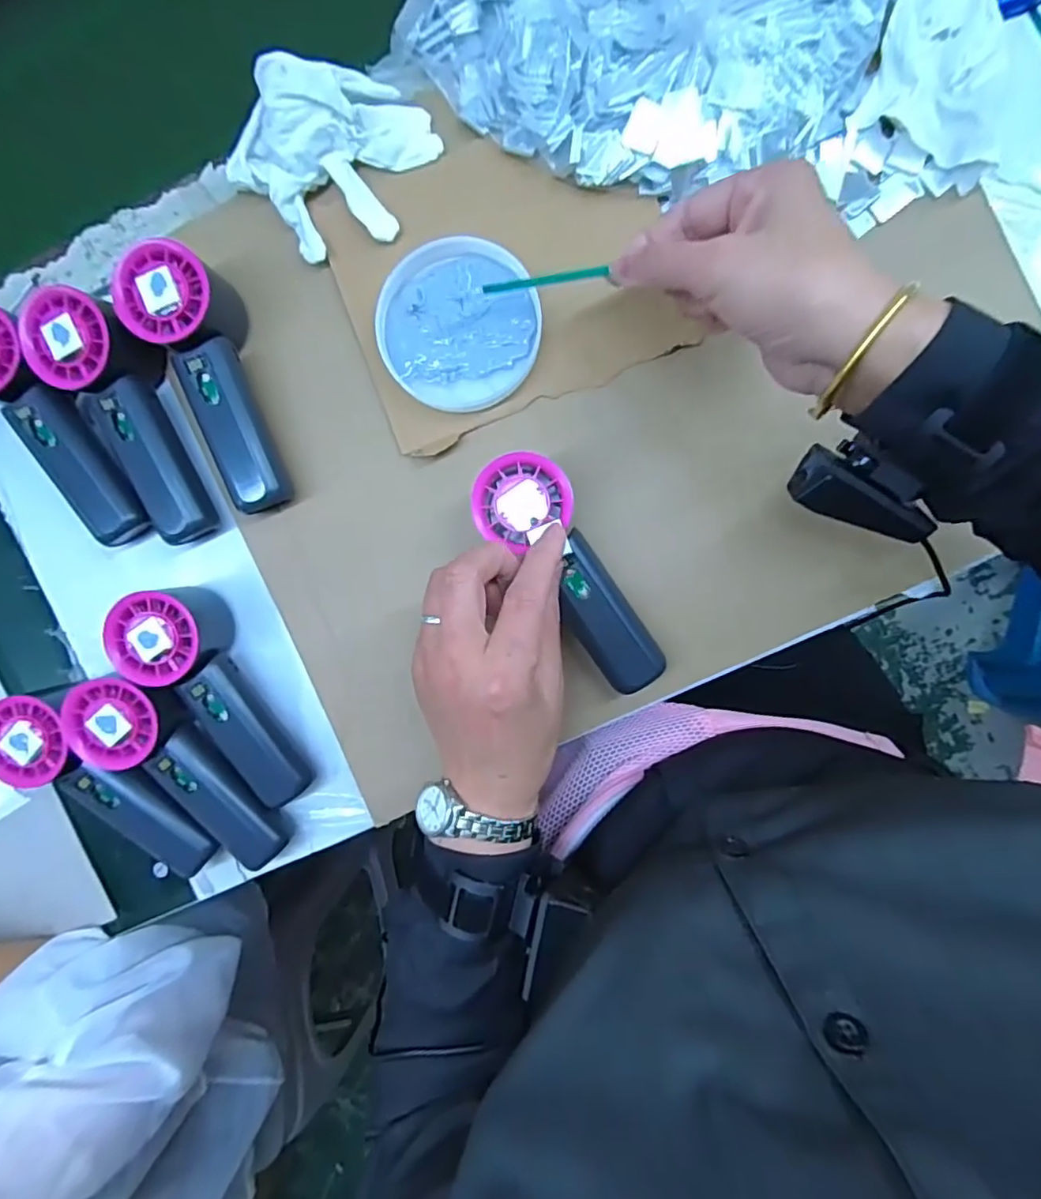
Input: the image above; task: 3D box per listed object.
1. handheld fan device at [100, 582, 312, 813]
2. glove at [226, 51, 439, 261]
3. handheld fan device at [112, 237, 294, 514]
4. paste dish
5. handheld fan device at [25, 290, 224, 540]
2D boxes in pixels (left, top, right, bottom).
[{"bbox_3d":[-0.194,0.065,0.376,0.048,0.054,0.152,-30,89,5],"label":"handheld fan device"},{"bbox_3d":[-0.118,-0.272,0.361,0.103,0.044,0.108,0,92,4],"label":"glove"},{"bbox_3d":[-0.192,-0.130,0.365,0.055,0.052,0.155,-15,91,5],"label":"handheld fan device"},{"bbox_3d":[-0.036,-0.166,0.361,0.093,0.023,0.093,0,92,4],"label":"paste dish"},{"bbox_3d":[-0.245,-0.112,0.377,0.057,0.046,0.156,-24,103,5],"label":"handheld fan device"}]

